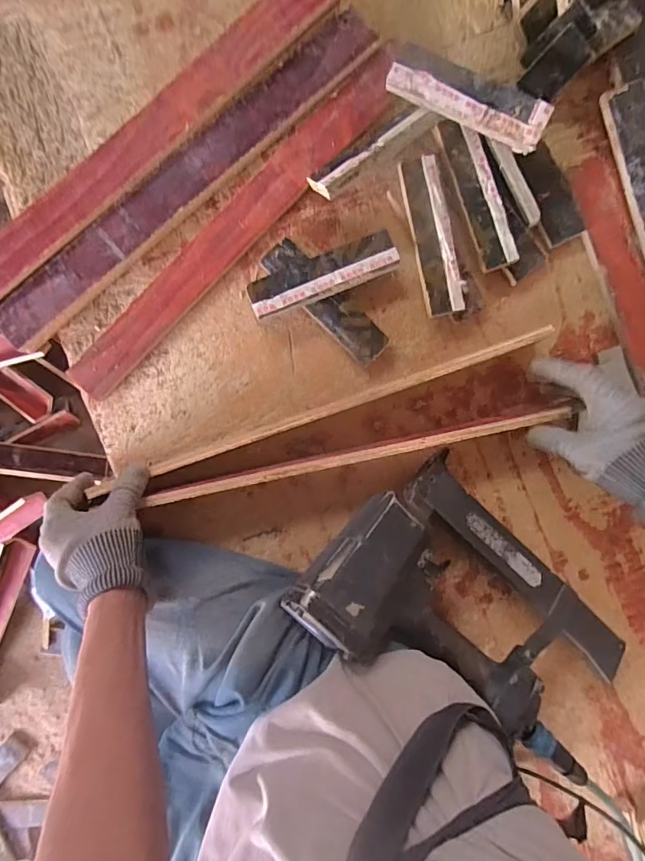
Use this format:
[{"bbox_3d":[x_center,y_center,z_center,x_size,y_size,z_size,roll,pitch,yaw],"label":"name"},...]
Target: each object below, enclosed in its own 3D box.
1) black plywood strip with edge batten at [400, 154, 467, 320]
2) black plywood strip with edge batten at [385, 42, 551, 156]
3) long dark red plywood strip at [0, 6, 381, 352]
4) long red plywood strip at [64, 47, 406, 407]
[{"bbox_3d":[0.117,-0.206,0.498,0.038,0.032,0.159,-13,93,2],"label":"black plywood strip with edge batten"},{"bbox_3d":[0.145,-0.333,0.457,0.161,0.020,0.045,28,90,-1],"label":"black plywood strip with edge batten"},{"bbox_3d":[-0.150,-0.261,0.489,0.486,0.016,0.050,-40,98,3],"label":"long dark red plywood strip"},{"bbox_3d":[-0.093,-0.214,0.505,0.480,0.017,0.050,-45,92,3],"label":"long red plywood strip"}]

